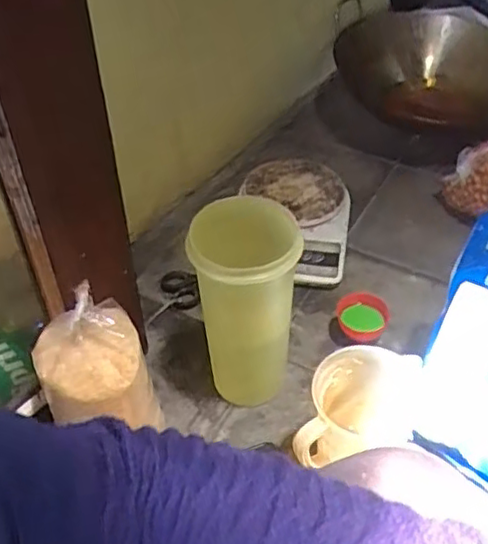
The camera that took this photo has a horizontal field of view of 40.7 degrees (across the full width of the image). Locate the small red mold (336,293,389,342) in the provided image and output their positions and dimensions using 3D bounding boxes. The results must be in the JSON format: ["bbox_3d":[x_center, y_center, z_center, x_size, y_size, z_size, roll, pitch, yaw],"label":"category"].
[{"bbox_3d":[0.132,0.050,0.730,0.054,0.027,0.047,2,45,5],"label":"small red mold"}]

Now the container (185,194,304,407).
[{"bbox_3d":[0.002,0.039,0.622,0.086,0.217,0.083,-8,45,-6],"label":"container"}]

